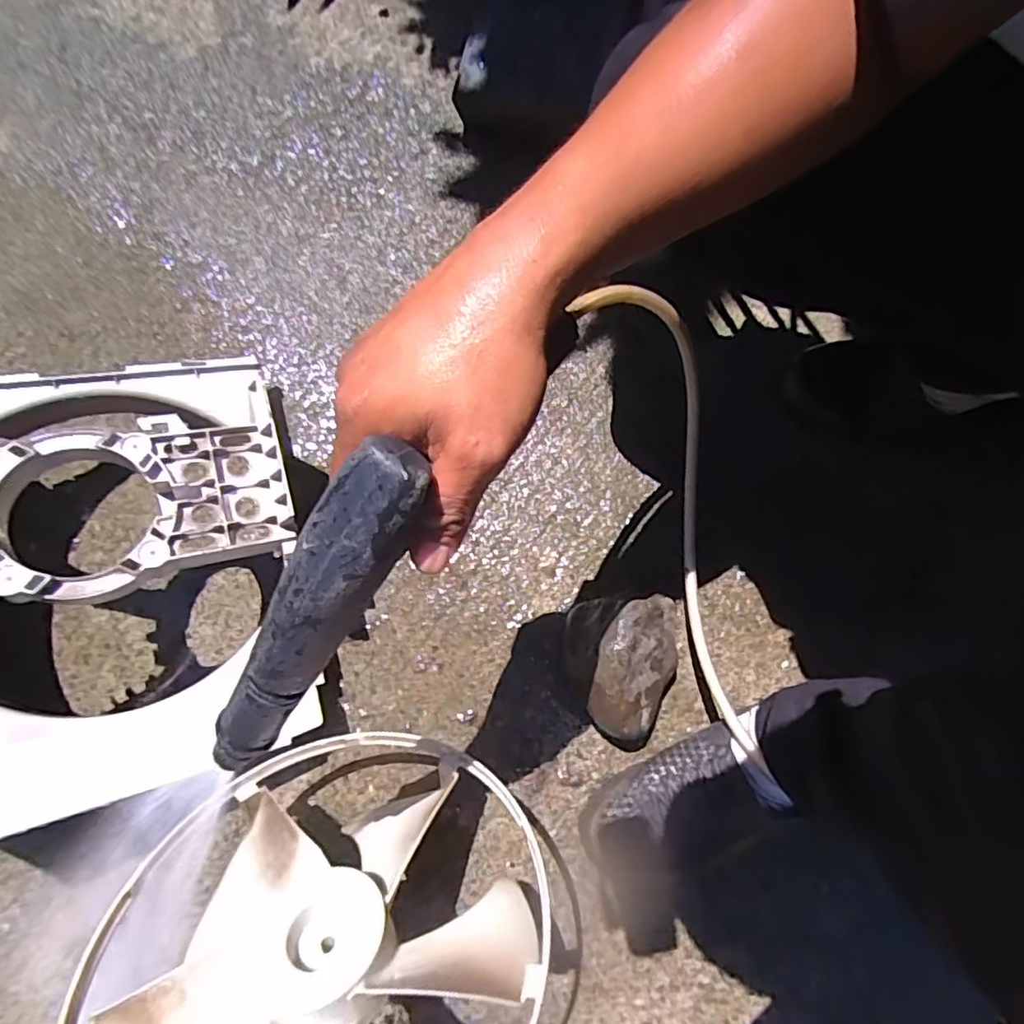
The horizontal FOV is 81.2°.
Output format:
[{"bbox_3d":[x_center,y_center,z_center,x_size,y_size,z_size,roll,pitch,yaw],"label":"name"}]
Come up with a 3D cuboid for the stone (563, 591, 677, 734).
[{"bbox_3d":[0.107,0.145,0.571,0.103,0.099,0.121,-4,79,-1],"label":"stone"}]

